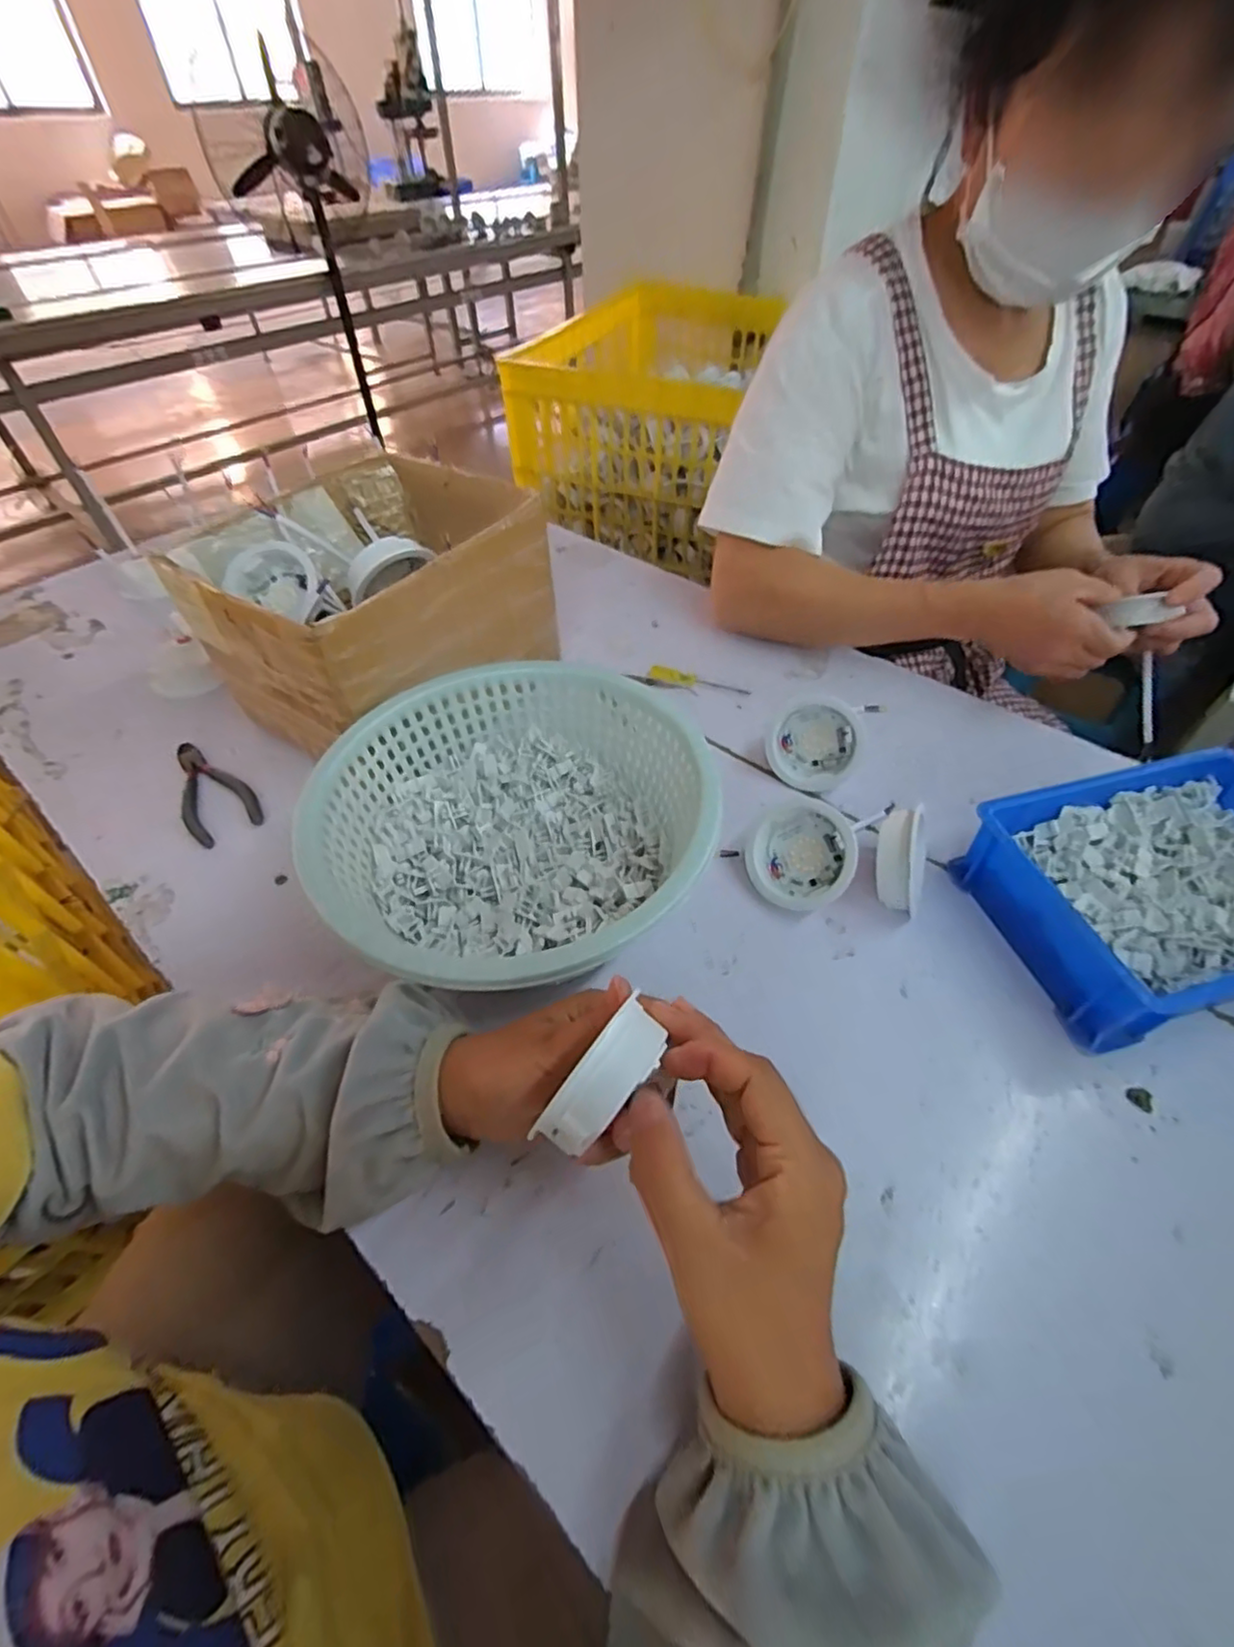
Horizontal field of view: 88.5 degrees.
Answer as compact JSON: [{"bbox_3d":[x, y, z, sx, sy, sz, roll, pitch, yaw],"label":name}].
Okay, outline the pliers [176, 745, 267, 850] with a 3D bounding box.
[{"bbox_3d":[-0.326,-0.027,0.503,0.050,0.009,0.118,-37,57,-25],"label":"pliers"}]

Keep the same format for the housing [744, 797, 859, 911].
[{"bbox_3d":[0.124,0.021,0.423,0.070,0.019,0.071,17,95,36],"label":"housing"}]

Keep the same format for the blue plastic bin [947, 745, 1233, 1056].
[{"bbox_3d":[0.348,0.039,0.392,0.208,0.065,0.144,-13,50,-8],"label":"blue plastic bin"}]

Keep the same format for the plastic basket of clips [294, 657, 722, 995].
[{"bbox_3d":[-0.062,0.010,0.409,0.224,0.096,0.237,-2,50,2],"label":"plastic basket of clips"}]

